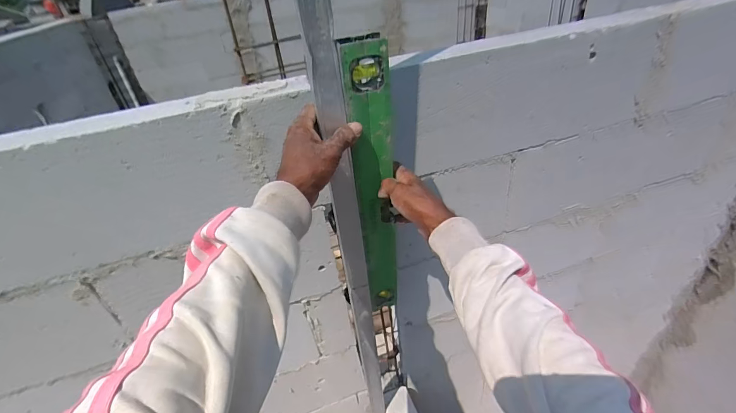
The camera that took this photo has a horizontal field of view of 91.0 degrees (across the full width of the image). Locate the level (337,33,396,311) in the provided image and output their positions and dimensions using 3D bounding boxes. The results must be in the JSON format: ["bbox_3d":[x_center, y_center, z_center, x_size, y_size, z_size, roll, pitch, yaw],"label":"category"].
[{"bbox_3d":[0.012,0.002,0.560,0.058,0.503,0.018,-14,41,-11],"label":"level"}]

